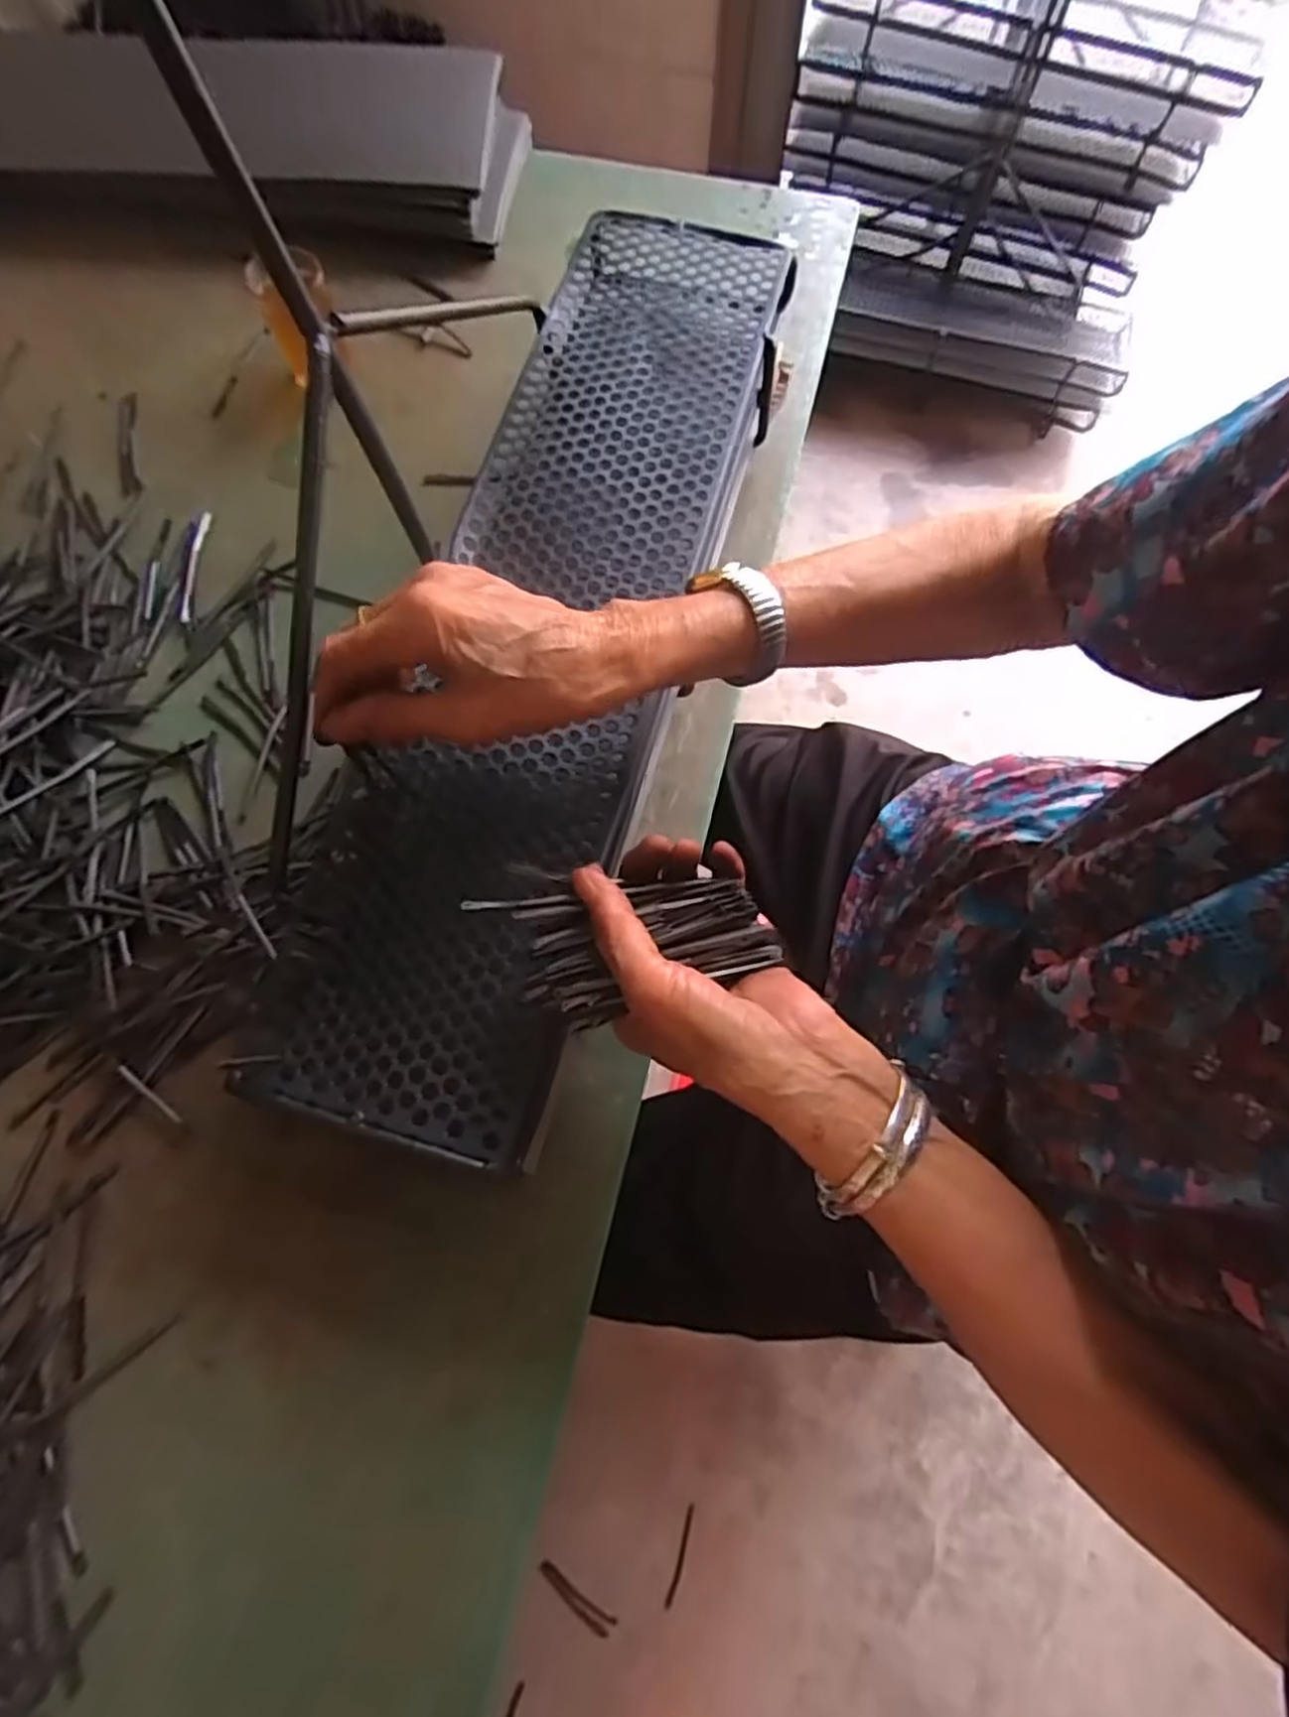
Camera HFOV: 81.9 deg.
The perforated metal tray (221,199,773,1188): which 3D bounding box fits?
[{"bbox_3d":[-0.049,-0.146,0.425,0.149,0.031,0.592,15,75,5],"label":"perforated metal tray"}]

